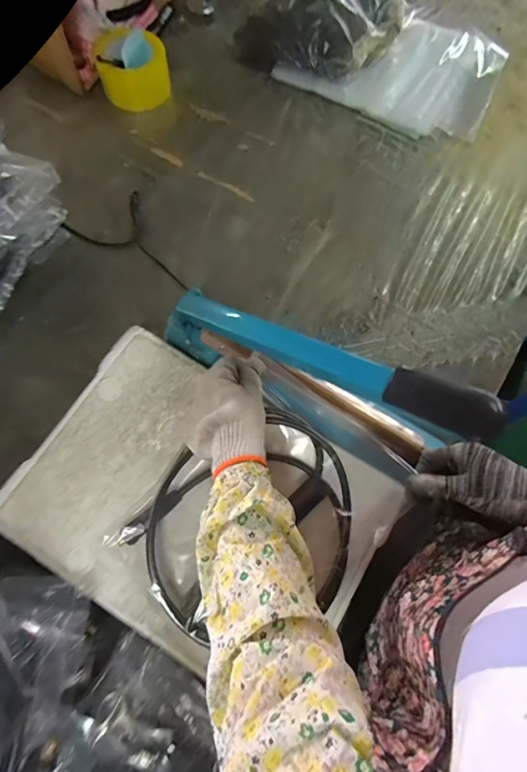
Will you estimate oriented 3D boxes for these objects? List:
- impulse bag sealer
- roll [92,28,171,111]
[{"bbox_3d":[0.064,-0.004,0.462,0.380,0.087,0.105,24,73,6],"label":"impulse bag sealer"},{"bbox_3d":[-0.227,-0.561,0.692,0.115,0.072,0.122,1,74,-3],"label":"roll"}]

